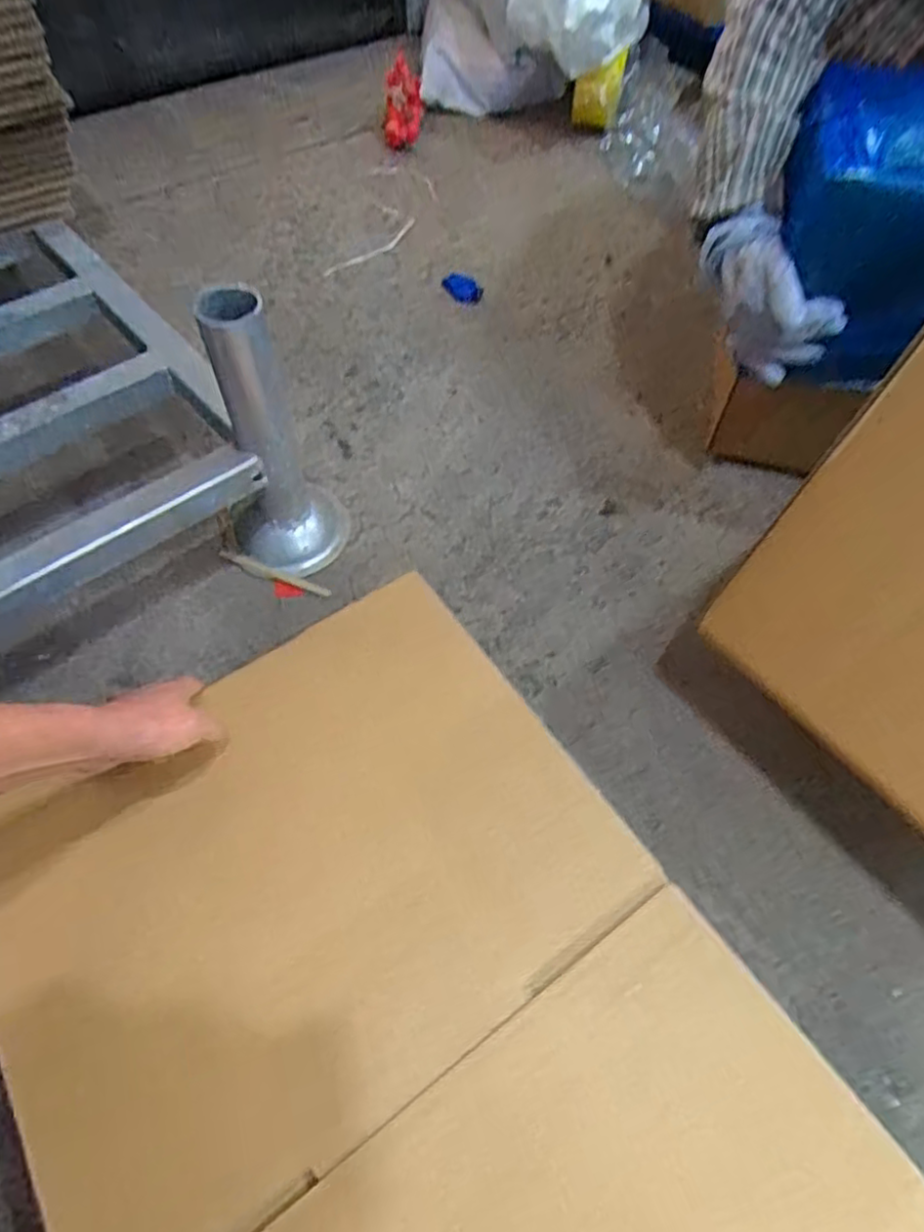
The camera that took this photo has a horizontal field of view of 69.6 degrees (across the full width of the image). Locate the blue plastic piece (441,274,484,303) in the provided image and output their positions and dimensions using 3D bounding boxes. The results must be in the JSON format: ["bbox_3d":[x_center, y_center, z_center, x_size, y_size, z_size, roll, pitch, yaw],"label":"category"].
[{"bbox_3d":[-0.001,-0.524,1.058,0.066,0.020,0.040,21,60,11],"label":"blue plastic piece"}]

